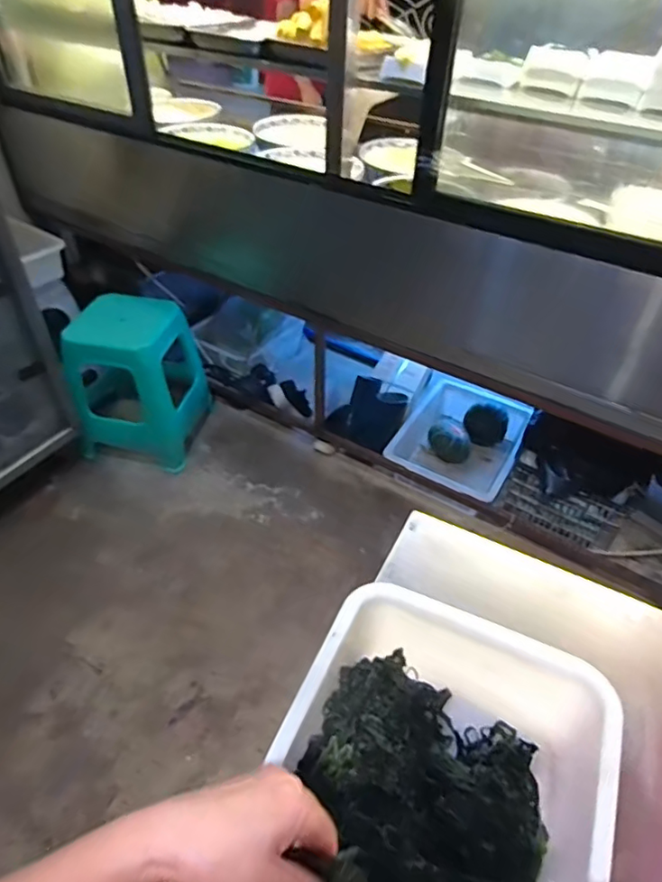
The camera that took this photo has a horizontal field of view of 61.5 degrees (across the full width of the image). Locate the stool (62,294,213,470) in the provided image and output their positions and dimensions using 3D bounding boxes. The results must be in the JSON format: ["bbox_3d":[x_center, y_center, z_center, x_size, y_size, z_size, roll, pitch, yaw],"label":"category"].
[{"bbox_3d":[-0.618,-0.184,1.775,0.327,0.435,0.371,10,44,9],"label":"stool"}]

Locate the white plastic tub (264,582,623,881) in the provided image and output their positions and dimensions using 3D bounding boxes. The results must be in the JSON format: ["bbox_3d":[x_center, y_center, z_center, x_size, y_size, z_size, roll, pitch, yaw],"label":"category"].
[{"bbox_3d":[0.080,0.306,0.463,0.251,0.114,0.331,18,45,17],"label":"white plastic tub"}]

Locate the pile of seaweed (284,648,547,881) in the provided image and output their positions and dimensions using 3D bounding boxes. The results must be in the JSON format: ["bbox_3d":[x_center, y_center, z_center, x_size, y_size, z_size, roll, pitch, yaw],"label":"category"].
[{"bbox_3d":[0.071,0.312,0.455,0.207,0.115,0.273,17,45,15],"label":"pile of seaweed"}]

